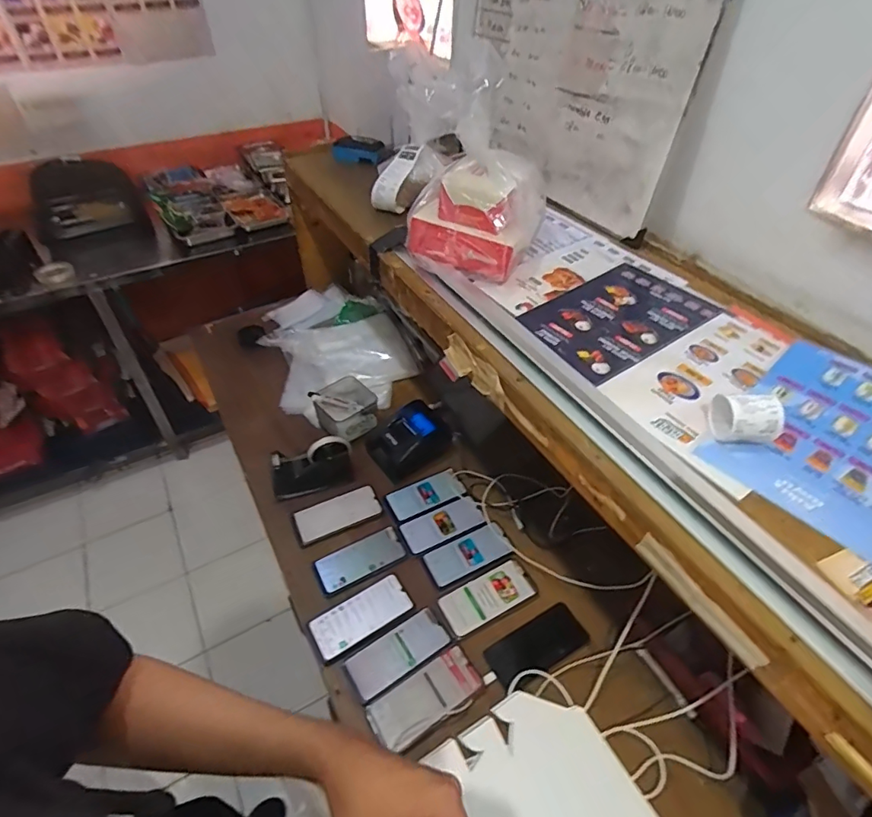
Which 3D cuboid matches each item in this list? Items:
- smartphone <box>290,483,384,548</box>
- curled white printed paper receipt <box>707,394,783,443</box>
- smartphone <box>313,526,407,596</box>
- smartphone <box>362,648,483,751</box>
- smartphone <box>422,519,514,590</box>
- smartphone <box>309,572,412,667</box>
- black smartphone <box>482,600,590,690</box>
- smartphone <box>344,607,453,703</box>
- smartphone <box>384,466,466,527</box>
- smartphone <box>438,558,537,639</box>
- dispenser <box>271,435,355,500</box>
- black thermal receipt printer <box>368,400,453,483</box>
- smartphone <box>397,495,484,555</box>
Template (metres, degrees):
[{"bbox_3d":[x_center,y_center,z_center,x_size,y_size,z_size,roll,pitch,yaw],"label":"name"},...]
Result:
[{"bbox_3d":[-0.190,0.204,0.966,0.163,0.010,0.084,-21,49,-20],"label":"smartphone"},{"bbox_3d":[0.355,0.009,0.575,0.063,0.054,0.060,0,45,-2],"label":"curled white printed paper receipt"},{"bbox_3d":[-0.136,0.272,0.904,0.155,0.005,0.074,-22,49,-22],"label":"smartphone"},{"bbox_3d":[-0.015,0.429,0.742,0.164,0.014,0.075,-24,50,-23],"label":"smartphone"},{"bbox_3d":[0.059,0.265,0.913,0.155,0.004,0.073,-20,48,-19],"label":"smartphone"},{"bbox_3d":[-0.123,0.343,0.829,0.165,0.006,0.080,-26,51,-25],"label":"smartphone"},{"bbox_3d":[0.162,0.380,0.799,0.162,0.009,0.074,-21,49,-21],"label":"black smartphone"},{"bbox_3d":[-0.059,0.386,0.792,0.161,0.005,0.073,-26,51,-24],"label":"smartphone"},{"bbox_3d":[-0.021,0.174,1.002,0.157,0.010,0.076,-20,49,-20],"label":"smartphone"},{"bbox_3d":[0.089,0.320,0.855,0.161,0.006,0.075,-21,49,-20],"label":"smartphone"},{"bbox_3d":[-0.244,0.118,0.991,0.155,0.096,0.061,-12,46,-13],"label":"dispenser"},{"bbox_3d":[-0.053,0.059,1.065,0.176,0.073,0.117,-29,52,-26],"label":"black thermal receipt printer"},{"bbox_3d":[0.013,0.221,0.957,0.155,0.010,0.072,-20,49,-20],"label":"smartphone"}]

